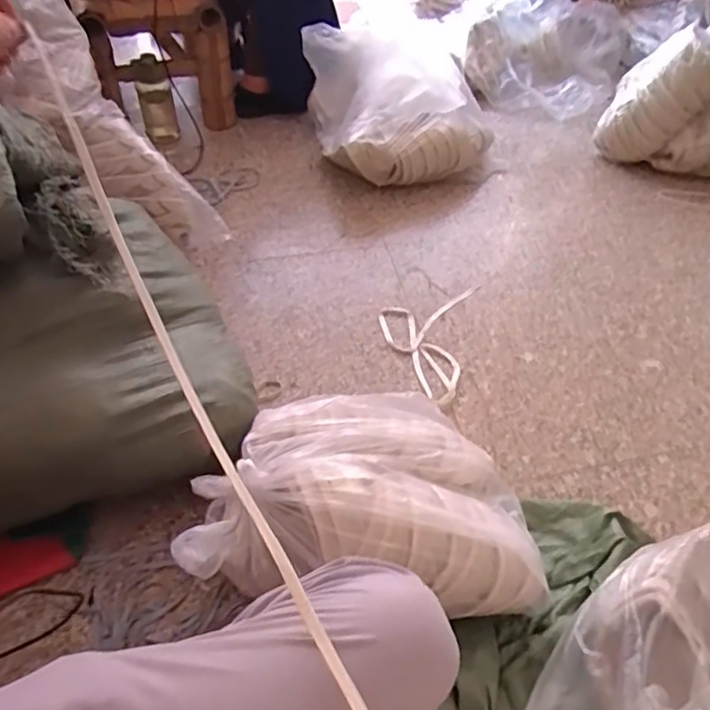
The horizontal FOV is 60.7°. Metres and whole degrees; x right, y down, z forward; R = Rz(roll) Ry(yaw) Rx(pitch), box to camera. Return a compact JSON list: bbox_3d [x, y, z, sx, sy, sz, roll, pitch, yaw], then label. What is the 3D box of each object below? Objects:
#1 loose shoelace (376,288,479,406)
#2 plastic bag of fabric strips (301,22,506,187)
[{"bbox_3d":[0.181,-0.025,1.136,0.218,0.010,0.234,-16,52,-14],"label":"loose shoelace"},{"bbox_3d":[0.134,-0.601,1.465,0.452,0.271,0.296,-11,51,-10],"label":"plastic bag of fabric strips"}]

